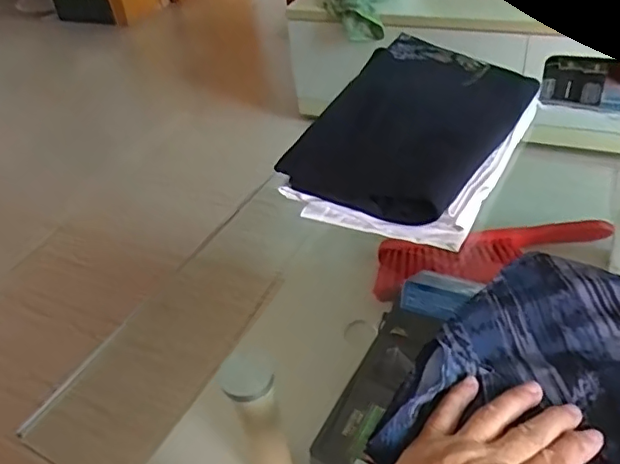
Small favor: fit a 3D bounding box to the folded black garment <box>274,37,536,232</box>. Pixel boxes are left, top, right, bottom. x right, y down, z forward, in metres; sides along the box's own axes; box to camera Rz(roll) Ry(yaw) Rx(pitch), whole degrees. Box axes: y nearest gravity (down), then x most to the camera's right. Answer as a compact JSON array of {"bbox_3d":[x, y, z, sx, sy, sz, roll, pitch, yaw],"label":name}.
[{"bbox_3d":[0.119,-0.128,0.621,0.187,0.052,0.284,21,48,29],"label":"folded black garment"}]

